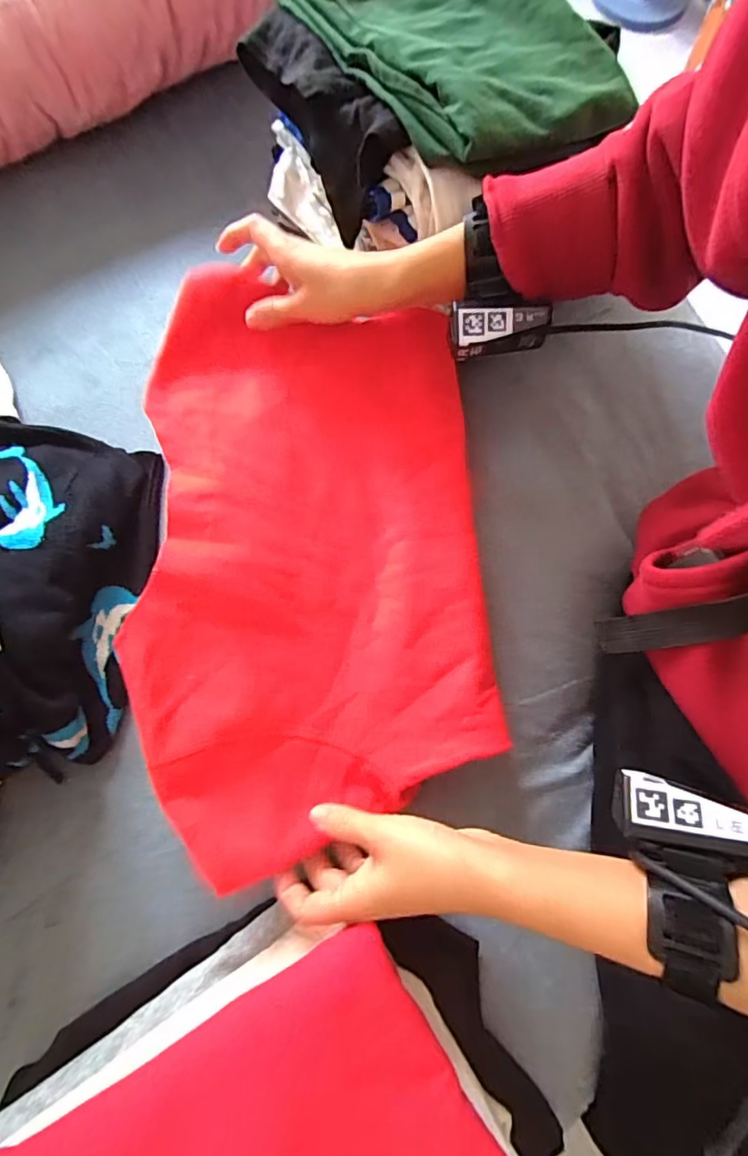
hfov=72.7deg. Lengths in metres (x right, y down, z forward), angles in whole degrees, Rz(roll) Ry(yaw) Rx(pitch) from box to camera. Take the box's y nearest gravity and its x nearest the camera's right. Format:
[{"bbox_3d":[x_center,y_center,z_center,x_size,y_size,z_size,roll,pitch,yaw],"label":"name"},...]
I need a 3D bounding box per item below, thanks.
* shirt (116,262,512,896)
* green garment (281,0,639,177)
[{"bbox_3d":[-0.038,-0.028,0.373,0.239,0.055,0.415,-6,76,-1],"label":"shirt"},{"bbox_3d":[0.058,-0.401,0.368,0.164,0.039,0.237,-31,78,-7],"label":"green garment"}]

